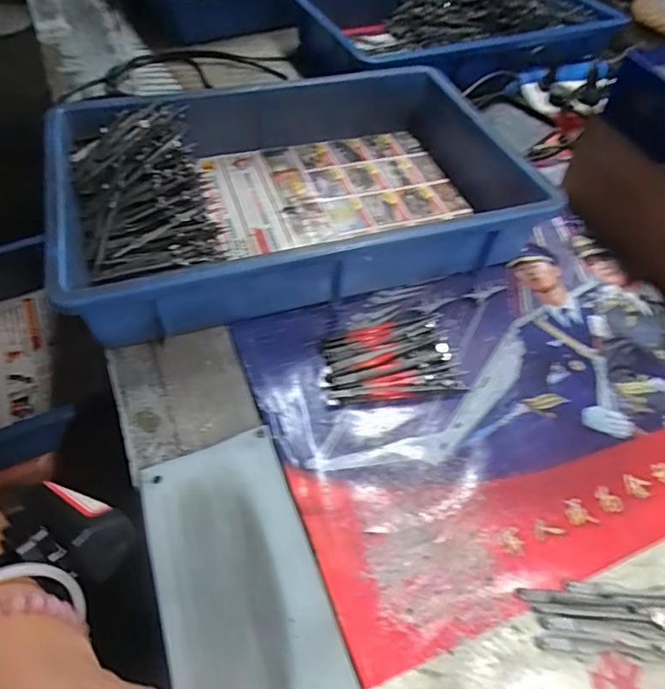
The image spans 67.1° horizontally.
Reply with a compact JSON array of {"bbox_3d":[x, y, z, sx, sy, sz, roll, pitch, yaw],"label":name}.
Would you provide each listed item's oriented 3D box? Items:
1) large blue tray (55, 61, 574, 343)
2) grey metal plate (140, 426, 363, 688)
[{"bbox_3d":[-0.037,-0.161,0.502,0.429,0.074,0.296,-12,54,-14],"label":"large blue tray"},{"bbox_3d":[-0.056,0.148,0.305,0.095,0.009,0.195,-16,55,-16],"label":"grey metal plate"}]

